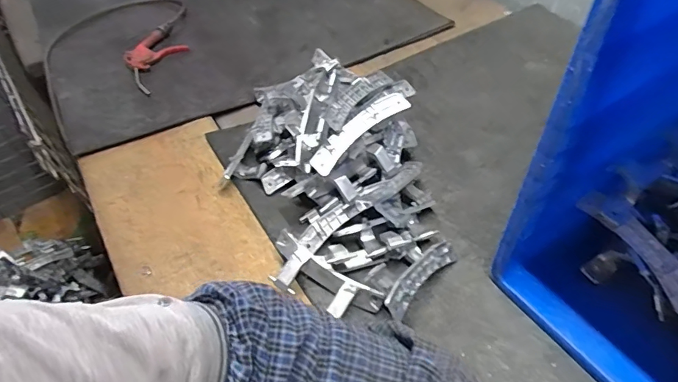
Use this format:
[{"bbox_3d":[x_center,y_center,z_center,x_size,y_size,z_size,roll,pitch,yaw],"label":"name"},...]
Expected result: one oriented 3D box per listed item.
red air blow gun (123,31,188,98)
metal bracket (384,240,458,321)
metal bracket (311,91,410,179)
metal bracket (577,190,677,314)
[{"bbox_3d":[-0.377,-0.265,0.916,0.103,0.025,0.204,9,49,10],"label":"red air blow gun"},{"bbox_3d":[0.102,0.100,0.553,0.026,0.027,0.153,31,39,26],"label":"metal bracket"},{"bbox_3d":[0.026,-0.080,0.603,0.152,0.020,0.032,-40,56,-8],"label":"metal bracket"},{"bbox_3d":[0.334,0.060,0.503,0.038,0.030,0.150,-27,67,-21],"label":"metal bracket"}]

